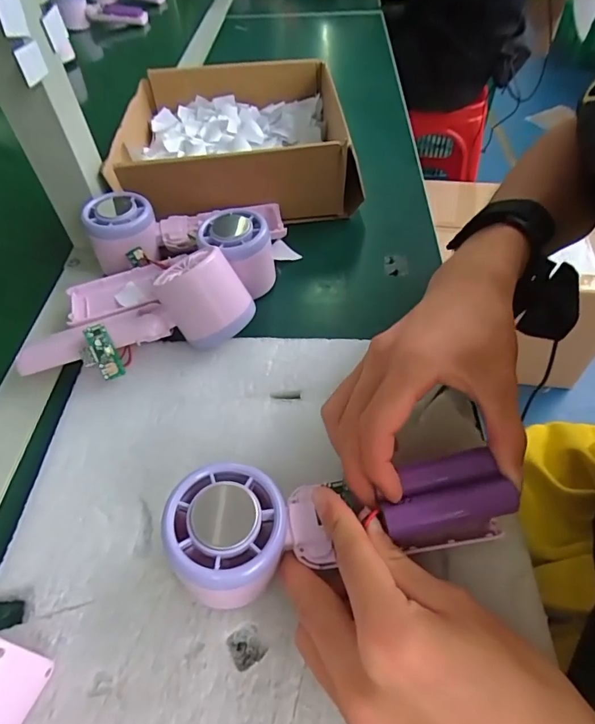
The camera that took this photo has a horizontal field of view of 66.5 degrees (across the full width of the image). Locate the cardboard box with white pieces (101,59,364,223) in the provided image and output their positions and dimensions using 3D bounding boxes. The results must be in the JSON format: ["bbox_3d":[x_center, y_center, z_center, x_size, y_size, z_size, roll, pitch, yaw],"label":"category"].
[{"bbox_3d":[-0.069,-0.229,0.472,0.219,0.076,0.219,-10,53,-4],"label":"cardboard box with white pieces"}]

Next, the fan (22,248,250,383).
[{"bbox_3d":[-0.115,-0.031,0.316,0.163,0.060,0.055,-17,54,-10],"label":"fan"}]

